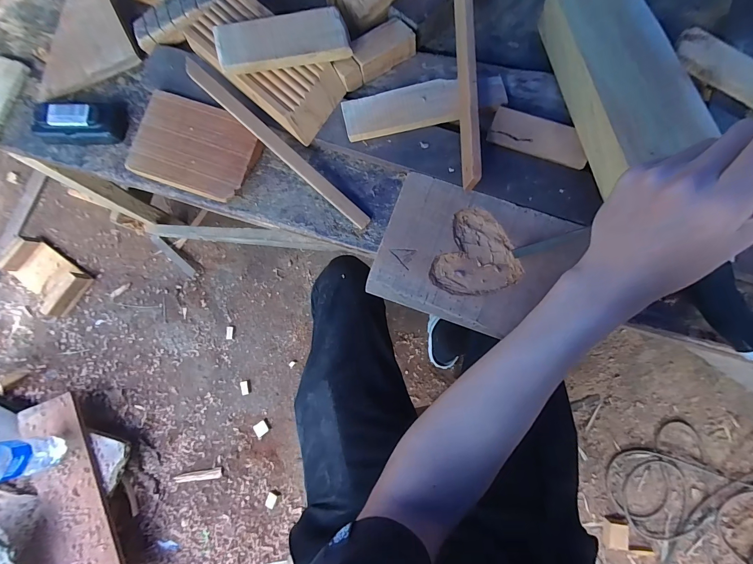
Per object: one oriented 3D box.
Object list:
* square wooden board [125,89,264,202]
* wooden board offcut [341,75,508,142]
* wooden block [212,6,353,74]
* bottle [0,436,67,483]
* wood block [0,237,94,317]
[{"bbox_3d":[-0.222,-0.166,0.424,0.150,0.023,0.103,19,83,6],"label":"square wooden board"},{"bbox_3d":[0.055,-0.207,0.404,0.184,0.016,0.048,-10,81,2],"label":"wooden board offcut"},{"bbox_3d":[-0.105,-0.271,0.386,0.145,0.014,0.054,-9,87,0],"label":"wooden block"},{"bbox_3d":[-0.905,0.445,0.871,0.089,0.189,0.099,-18,81,-1],"label":"bottle"},{"bbox_3d":[-1.100,-0.021,1.125,0.296,0.055,0.177,34,85,8],"label":"wood block"}]

